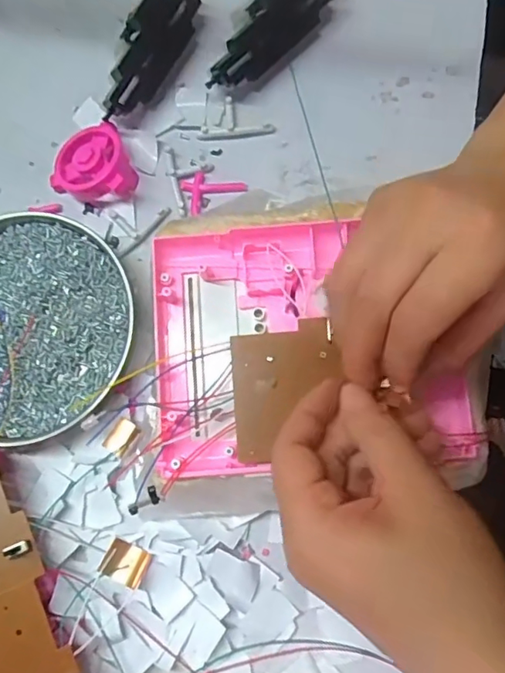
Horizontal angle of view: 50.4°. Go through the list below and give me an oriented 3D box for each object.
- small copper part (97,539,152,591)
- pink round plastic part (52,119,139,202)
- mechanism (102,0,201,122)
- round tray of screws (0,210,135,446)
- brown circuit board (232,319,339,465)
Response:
[{"bbox_3d":[-0.072,0.128,0.304,0.024,0.007,0.019,23,81,6],"label":"small copper part"},{"bbox_3d":[-0.104,-0.106,0.343,0.051,0.020,0.051,0,80,2],"label":"pink round plastic part"},{"bbox_3d":[-0.069,-0.186,0.349,0.034,0.028,0.096,28,91,6],"label":"mechanism"},{"bbox_3d":[-0.141,-0.007,0.324,0.129,0.019,0.135,0,80,2],"label":"round tray of screws"},{"bbox_3d":[0.018,0.028,0.287,0.056,0.004,0.071,-5,80,0],"label":"brown circuit board"}]

